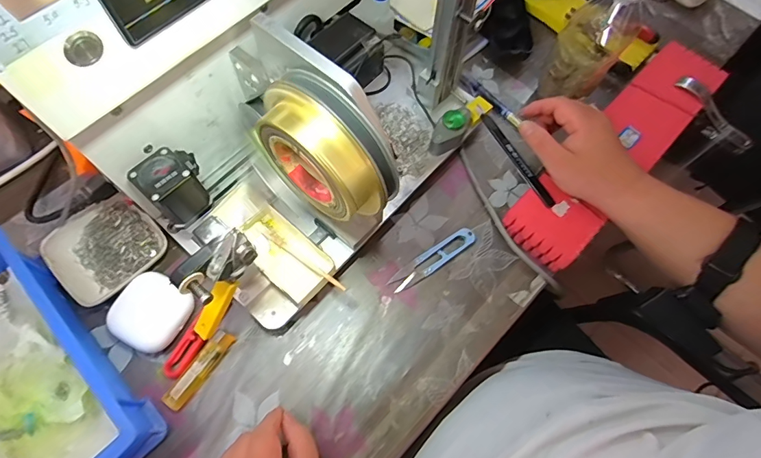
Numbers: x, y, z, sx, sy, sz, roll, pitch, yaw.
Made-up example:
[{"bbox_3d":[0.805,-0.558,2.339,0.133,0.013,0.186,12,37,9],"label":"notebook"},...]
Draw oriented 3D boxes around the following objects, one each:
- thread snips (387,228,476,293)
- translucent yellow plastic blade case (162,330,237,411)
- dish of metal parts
[{"bbox_3d":[0.055,0.031,0.449,0.101,0.008,0.022,-33,72,-15],"label":"thread snips"},{"bbox_3d":[-0.168,0.130,0.401,0.019,0.006,0.077,39,73,-7],"label":"translucent yellow plastic blade case"},{"bbox_3d":[-0.276,0.018,0.436,0.097,0.021,0.088,-39,73,-16],"label":"dish of metal parts"}]

